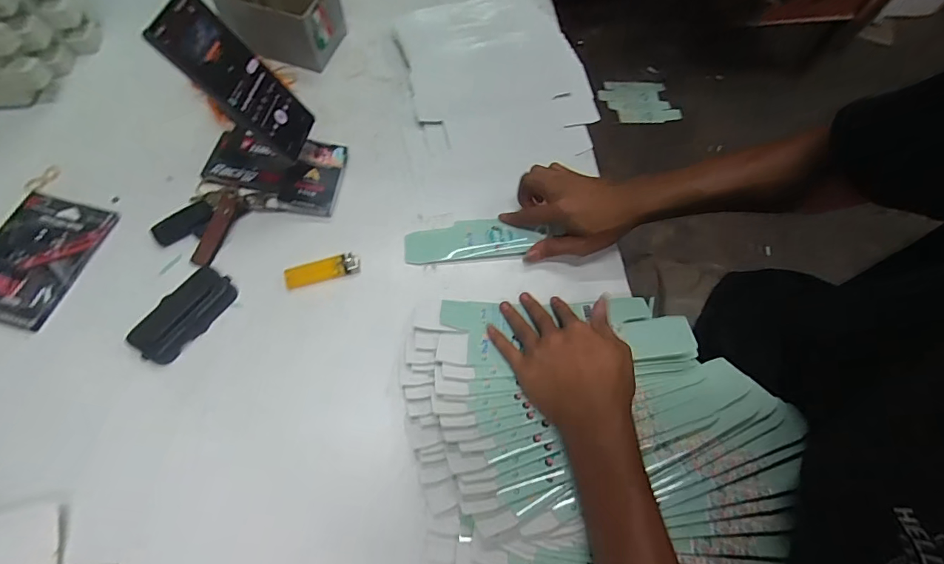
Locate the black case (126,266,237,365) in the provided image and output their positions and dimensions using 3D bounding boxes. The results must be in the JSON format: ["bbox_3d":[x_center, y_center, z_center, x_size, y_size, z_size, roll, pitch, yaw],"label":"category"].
[{"bbox_3d":[-0.306,0.034,0.466,0.056,0.015,0.106,33,69,12],"label":"black case"}]

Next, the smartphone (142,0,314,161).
[{"bbox_3d":[-0.234,-0.203,0.448,0.012,0.162,0.073,-5,57,32],"label":"smartphone"}]

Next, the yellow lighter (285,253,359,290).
[{"bbox_3d":[-0.169,-0.013,0.496,0.080,0.014,0.023,-15,67,-9],"label":"yellow lighter"}]

